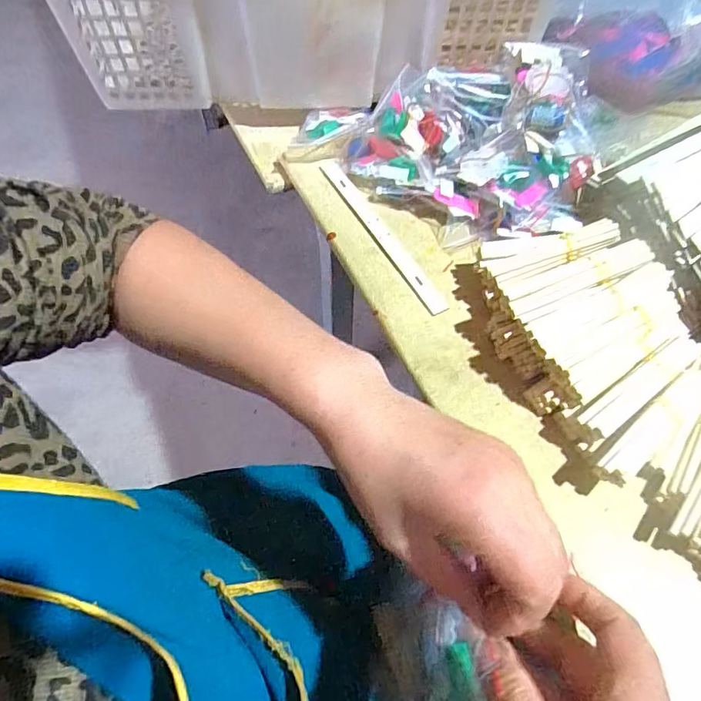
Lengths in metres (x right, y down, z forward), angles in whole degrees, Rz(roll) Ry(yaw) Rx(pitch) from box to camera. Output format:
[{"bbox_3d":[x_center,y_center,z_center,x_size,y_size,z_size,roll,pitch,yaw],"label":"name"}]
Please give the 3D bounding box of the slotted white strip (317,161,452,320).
[{"bbox_3d":[0.025,-0.105,0.443,0.019,0.007,0.192,-24,61,-15],"label":"slotted white strip"}]

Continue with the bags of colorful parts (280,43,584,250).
[{"bbox_3d":[0.089,-0.191,0.460,0.281,0.073,0.188,-1,57,-1],"label":"bags of colorful parts"}]

